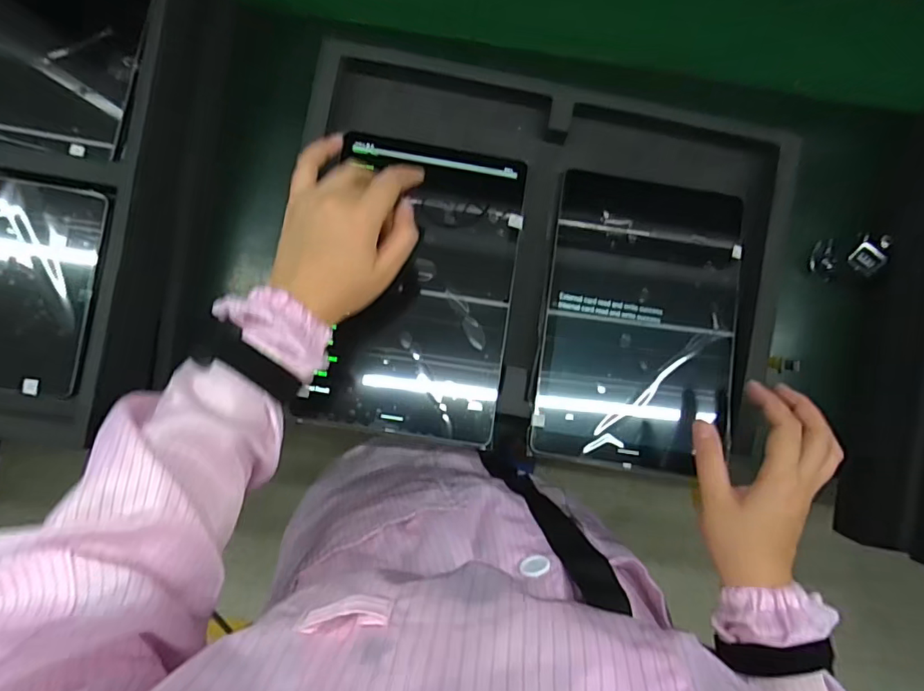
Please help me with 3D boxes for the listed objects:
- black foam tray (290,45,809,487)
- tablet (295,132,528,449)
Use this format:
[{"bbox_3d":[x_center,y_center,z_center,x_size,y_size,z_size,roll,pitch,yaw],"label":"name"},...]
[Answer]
[{"bbox_3d":[0.065,-0.068,0.478,0.410,0.069,0.326,11,86,-2],"label":"black foam tray"},{"bbox_3d":[-0.034,-0.052,0.450,0.154,0.009,0.256,8,81,-2],"label":"tablet"}]

